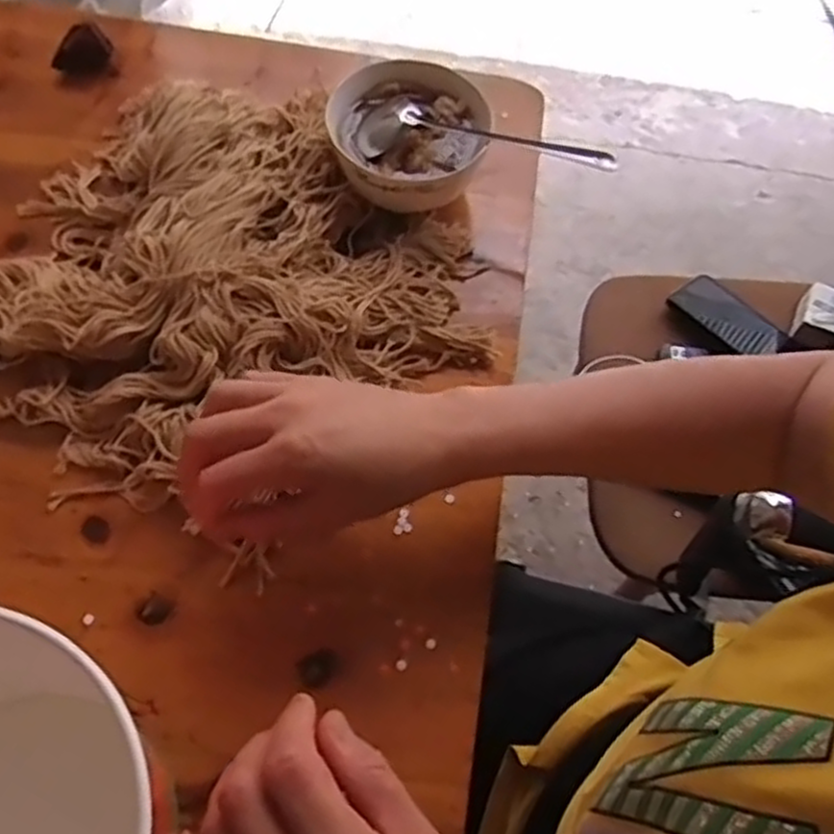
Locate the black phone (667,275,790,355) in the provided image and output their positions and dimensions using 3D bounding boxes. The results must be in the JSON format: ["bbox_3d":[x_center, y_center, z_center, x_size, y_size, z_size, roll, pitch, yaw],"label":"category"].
[{"bbox_3d":[0.351,-0.112,0.862,0.072,0.010,0.122,-40,71,-22],"label":"black phone"}]

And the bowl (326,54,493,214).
[{"bbox_3d":[-0.005,-0.190,0.534,0.102,0.064,0.111,2,62,-3],"label":"bowl"}]

